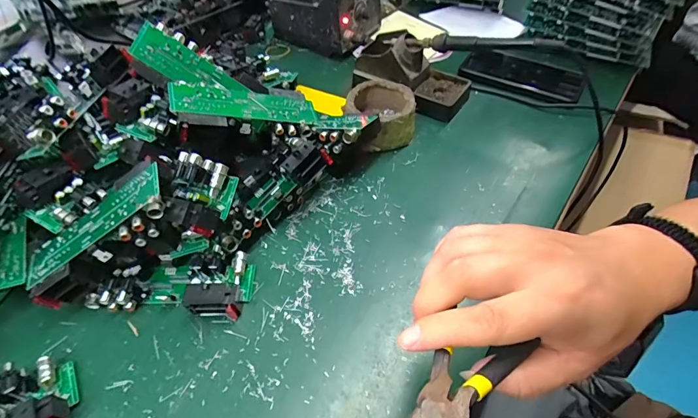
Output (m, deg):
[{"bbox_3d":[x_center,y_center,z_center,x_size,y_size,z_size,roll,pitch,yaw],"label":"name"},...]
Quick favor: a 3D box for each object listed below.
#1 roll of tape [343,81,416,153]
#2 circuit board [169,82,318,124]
[{"bbox_3d":[0.037,-0.118,0.474,0.080,0.046,0.091,-5,52,-4],"label":"roll of tape"},{"bbox_3d":[-0.101,-0.106,0.387,0.144,0.011,0.037,-2,48,-31],"label":"circuit board"}]

